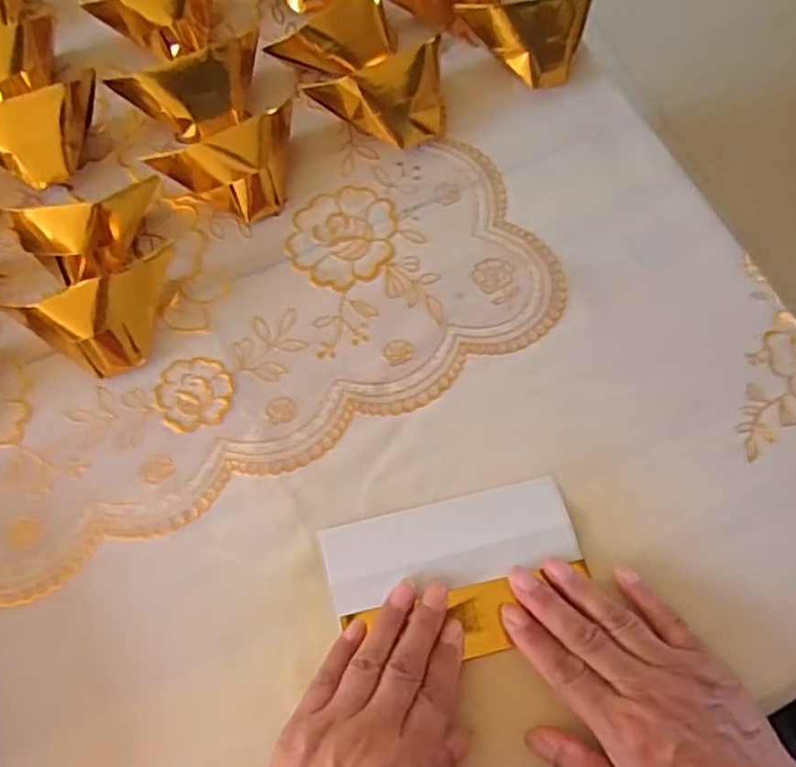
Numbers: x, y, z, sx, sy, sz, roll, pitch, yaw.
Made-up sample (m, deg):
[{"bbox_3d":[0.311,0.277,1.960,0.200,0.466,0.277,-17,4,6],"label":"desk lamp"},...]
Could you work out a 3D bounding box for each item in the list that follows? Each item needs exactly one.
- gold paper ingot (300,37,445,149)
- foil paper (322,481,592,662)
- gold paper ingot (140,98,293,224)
[{"bbox_3d":[-0.014,-0.193,0.470,0.090,0.043,0.050,-7,69,-2],"label":"gold paper ingot"},{"bbox_3d":[0.032,0.104,0.380,0.136,0.006,0.081,-11,69,-1],"label":"foil paper"},{"bbox_3d":[-0.109,-0.143,0.461,0.095,0.037,0.063,-20,70,-7],"label":"gold paper ingot"}]

